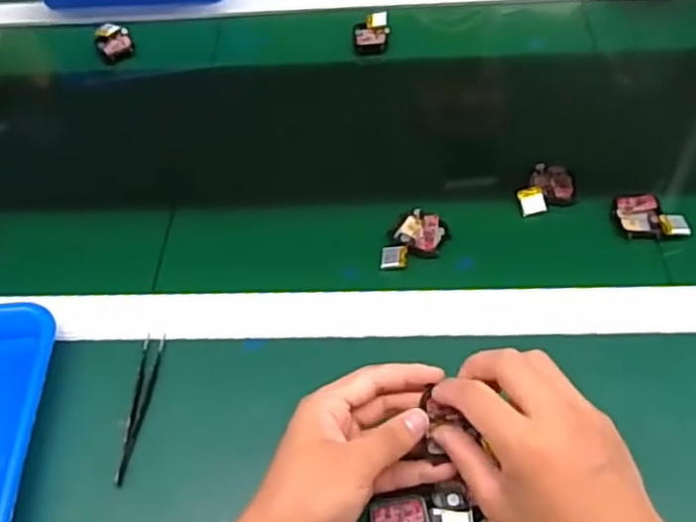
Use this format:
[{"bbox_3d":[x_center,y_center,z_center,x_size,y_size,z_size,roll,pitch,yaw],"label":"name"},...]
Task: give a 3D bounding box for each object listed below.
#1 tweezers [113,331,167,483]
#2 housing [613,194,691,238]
[{"bbox_3d":[-0.149,0.103,0.499,0.016,0.010,0.114,-2,53,4],"label":"tweezers"},{"bbox_3d":[0.250,-0.039,0.571,0.052,0.015,0.043,0,53,5],"label":"housing"}]

